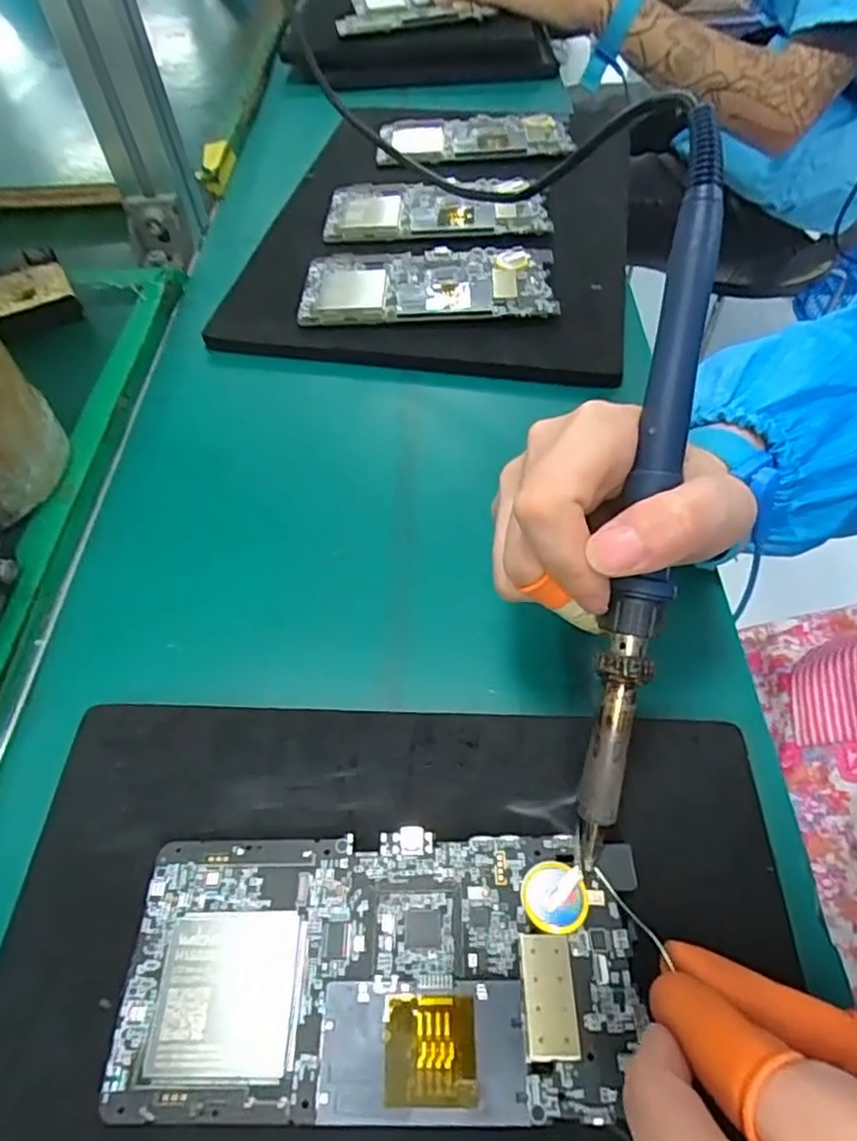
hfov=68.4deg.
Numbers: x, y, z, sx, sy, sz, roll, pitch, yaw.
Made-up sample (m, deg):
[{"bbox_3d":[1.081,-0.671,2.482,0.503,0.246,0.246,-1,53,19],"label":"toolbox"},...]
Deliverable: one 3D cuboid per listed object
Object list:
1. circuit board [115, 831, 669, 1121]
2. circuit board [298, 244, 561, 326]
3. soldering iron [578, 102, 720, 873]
[{"bbox_3d":[-0.013,0.119,0.191,0.152,0.012,0.071,-2,55,2],"label":"circuit board"},{"bbox_3d":[-0.001,-0.181,0.393,0.153,0.012,0.073,-1,55,3],"label":"circuit board"},{"bbox_3d":[0.071,-0.024,0.197,0.015,0.013,0.229,9,90,7],"label":"soldering iron"}]

